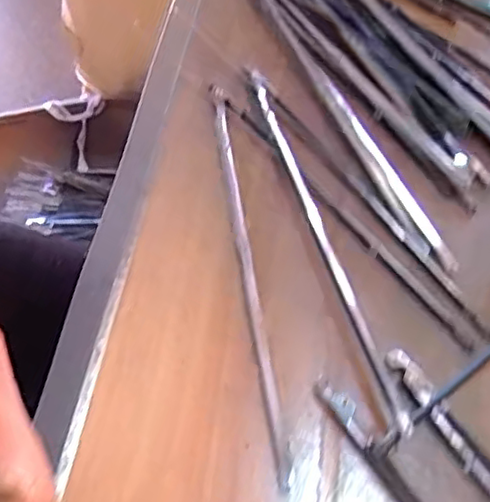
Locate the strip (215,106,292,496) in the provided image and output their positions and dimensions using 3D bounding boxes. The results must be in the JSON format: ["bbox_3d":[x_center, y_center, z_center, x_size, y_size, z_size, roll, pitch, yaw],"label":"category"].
[{"bbox_3d":[0.002,0.005,0.258,0.007,0.006,0.169,-6,57,-7],"label":"strip"}]

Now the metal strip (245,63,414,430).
[{"bbox_3d":[0.029,-0.011,0.267,0.007,0.010,0.178,-12,58,-11],"label":"metal strip"}]

